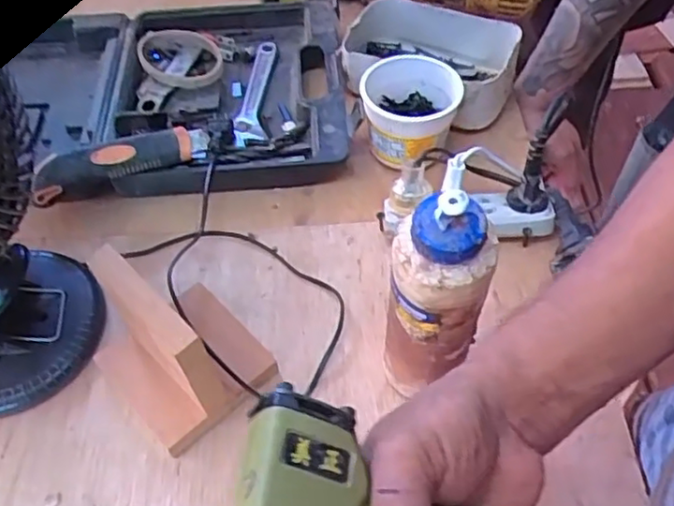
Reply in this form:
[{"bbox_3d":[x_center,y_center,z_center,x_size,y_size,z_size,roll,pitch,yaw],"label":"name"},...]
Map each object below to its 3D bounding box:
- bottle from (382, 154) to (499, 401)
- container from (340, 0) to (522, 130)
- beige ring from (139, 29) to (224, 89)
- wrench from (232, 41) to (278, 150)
[{"bbox_3d":[0.059,0.040,0.433,0.055,0.218,0.051,-1,54,-3],"label":"bottle"},{"bbox_3d":[0.100,-0.207,0.710,0.187,0.076,0.126,30,58,18],"label":"container"},{"bbox_3d":[-0.179,-0.218,0.740,0.098,0.025,0.094,1,54,-2],"label":"beige ring"},{"bbox_3d":[-0.091,-0.180,0.730,0.037,0.018,0.193,1,54,-2],"label":"wrench"}]

